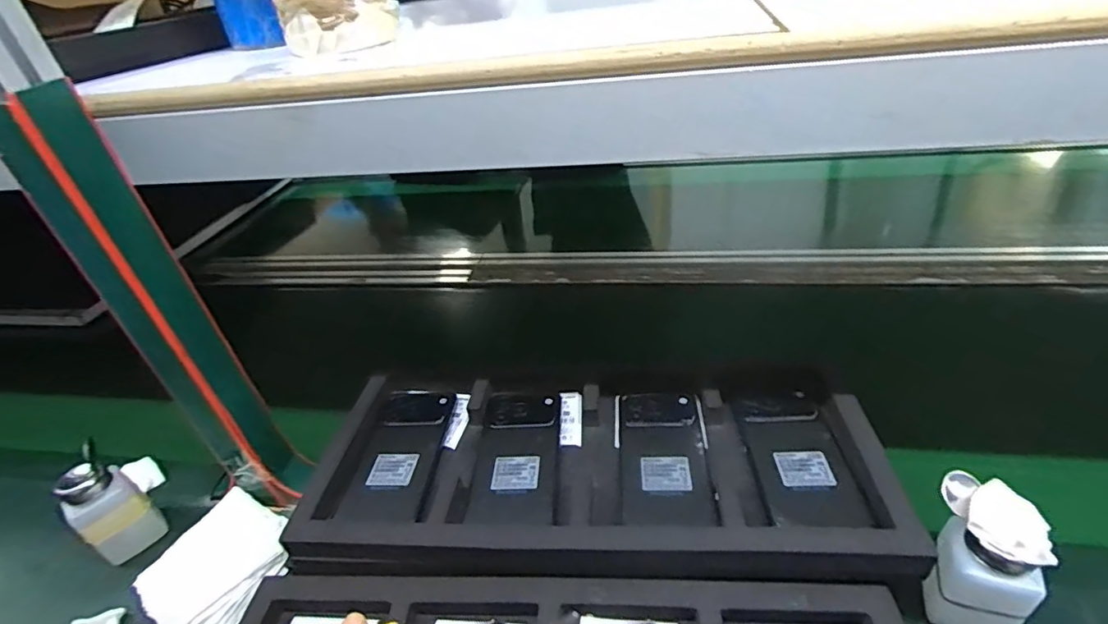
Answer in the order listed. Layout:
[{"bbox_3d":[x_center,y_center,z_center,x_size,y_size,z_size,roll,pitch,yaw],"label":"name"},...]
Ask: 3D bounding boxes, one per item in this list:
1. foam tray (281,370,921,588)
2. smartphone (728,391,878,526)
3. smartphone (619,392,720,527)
[{"bbox_3d":[0.031,0.127,0.479,0.467,0.036,0.218,-2,35,7],"label":"foam tray"},{"bbox_3d":[0.205,0.119,0.462,0.070,0.010,0.143,-4,35,4],"label":"smartphone"},{"bbox_3d":[0.096,0.120,0.478,0.074,0.004,0.156,-2,35,7],"label":"smartphone"}]

